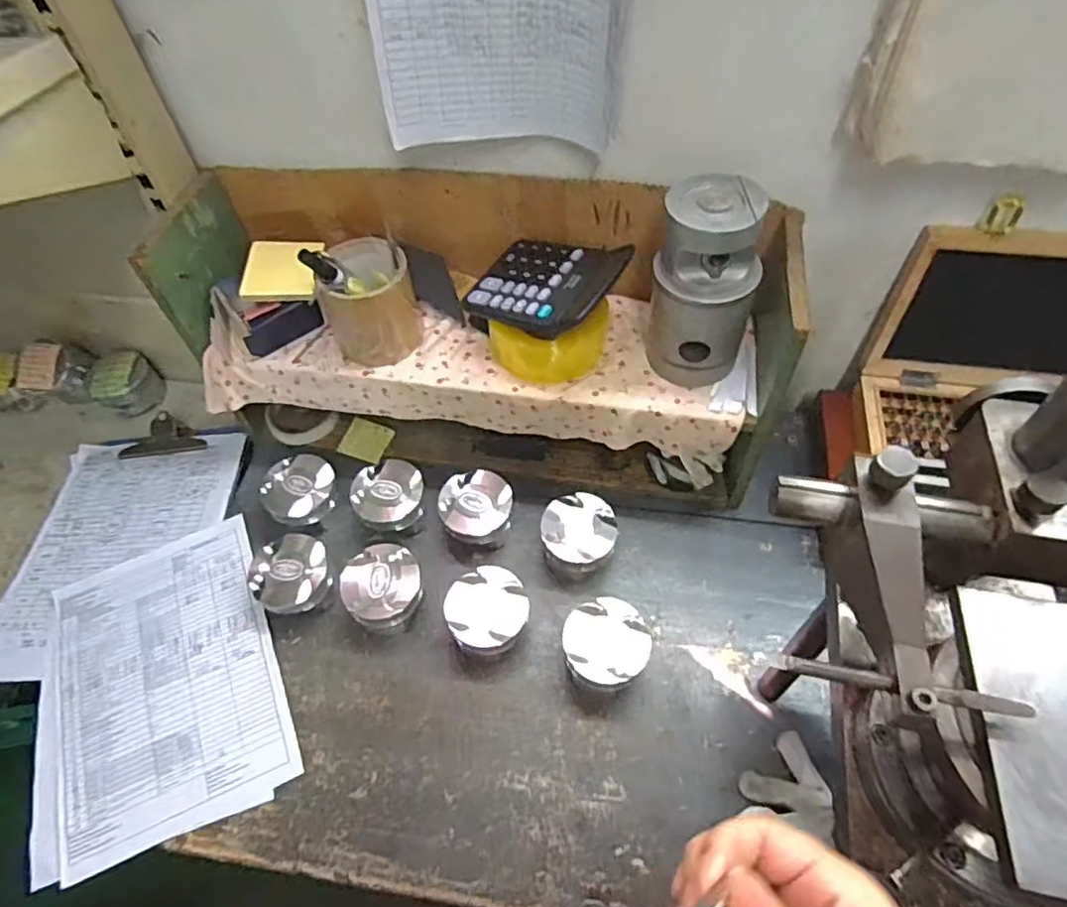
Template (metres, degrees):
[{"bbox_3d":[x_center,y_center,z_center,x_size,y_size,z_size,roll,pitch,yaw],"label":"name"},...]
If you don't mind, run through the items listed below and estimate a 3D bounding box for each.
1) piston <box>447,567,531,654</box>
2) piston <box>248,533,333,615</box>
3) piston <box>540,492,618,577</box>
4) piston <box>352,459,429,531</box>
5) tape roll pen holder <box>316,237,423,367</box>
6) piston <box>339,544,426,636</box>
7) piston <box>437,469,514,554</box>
[{"bbox_3d":[-0.046,0.162,0.630,0.076,0.050,0.083,-1,55,2],"label":"piston"},{"bbox_3d":[-0.252,0.127,0.655,0.074,0.051,0.075,-1,55,2],"label":"piston"},{"bbox_3d":[0.048,0.088,0.674,0.082,0.060,0.080,-10,55,-5],"label":"piston"},{"bbox_3d":[-0.162,0.052,0.712,0.084,0.057,0.075,-9,55,-4],"label":"piston"},{"bbox_3d":[-0.164,-0.156,0.629,0.091,0.094,0.096,-11,55,-6],"label":"tape roll pen holder"},{"bbox_3d":[-0.153,0.139,0.648,0.081,0.054,0.083,-5,55,-1],"label":"piston"},{"bbox_3d":[-0.062,0.064,0.695,0.078,0.060,0.075,6,55,6],"label":"piston"}]

